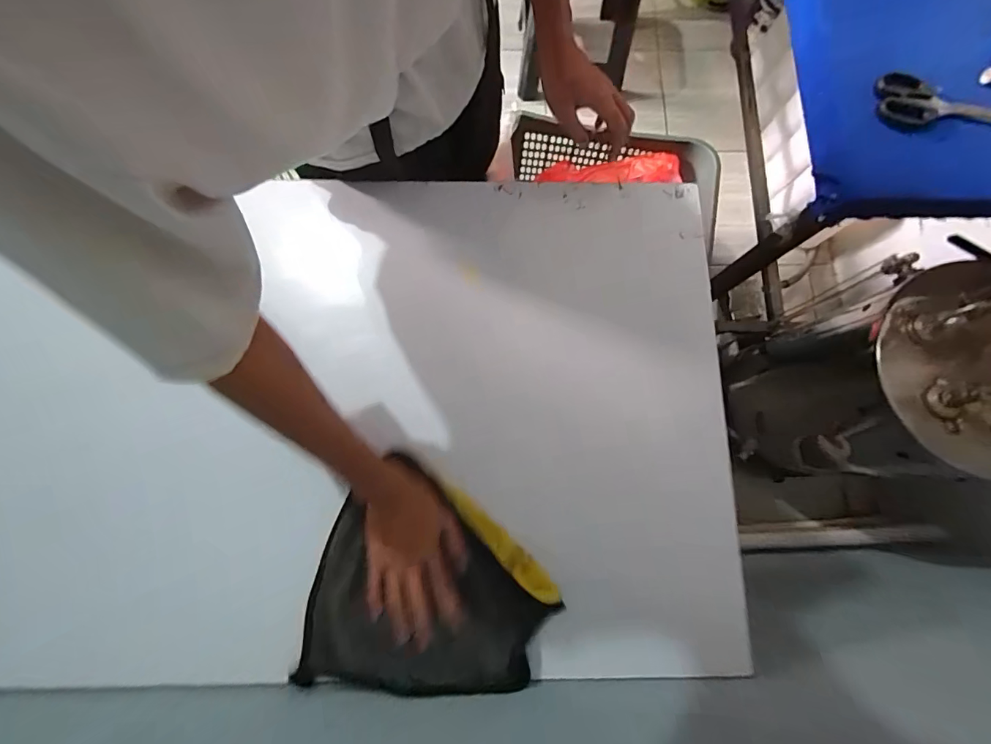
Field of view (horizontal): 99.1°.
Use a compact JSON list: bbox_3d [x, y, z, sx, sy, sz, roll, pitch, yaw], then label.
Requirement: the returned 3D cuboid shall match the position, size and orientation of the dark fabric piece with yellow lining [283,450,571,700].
[{"bbox_3d":[-0.069,0.209,0.446,0.259,0.036,0.221,1,79,0],"label":"dark fabric piece with yellow lining"}]

